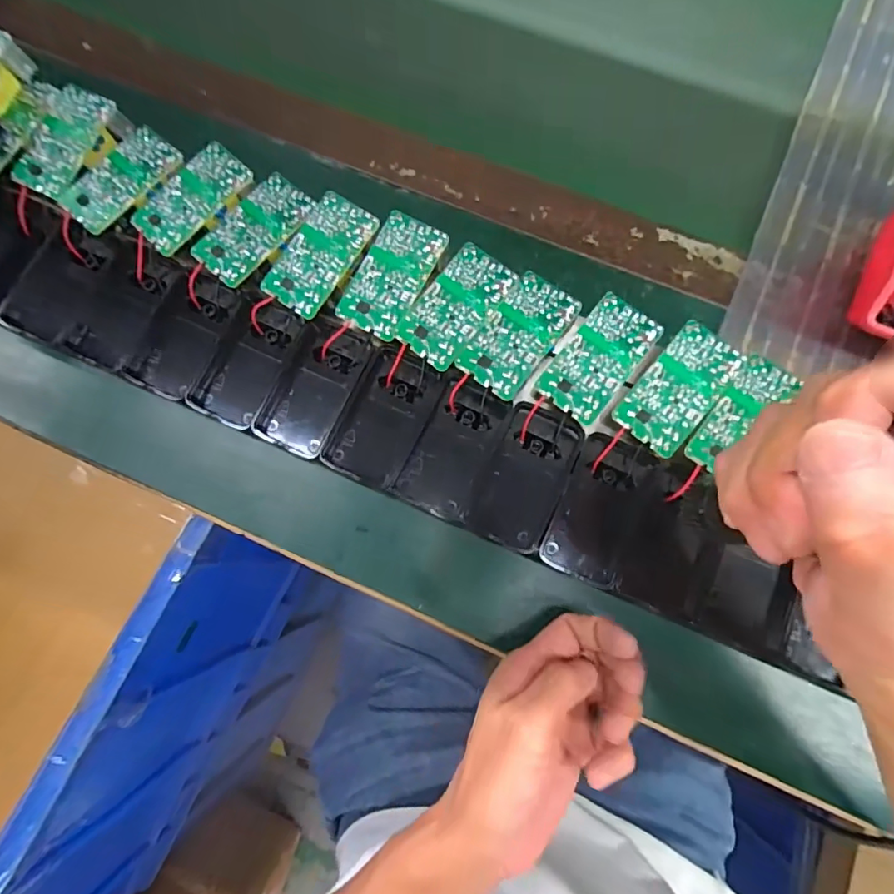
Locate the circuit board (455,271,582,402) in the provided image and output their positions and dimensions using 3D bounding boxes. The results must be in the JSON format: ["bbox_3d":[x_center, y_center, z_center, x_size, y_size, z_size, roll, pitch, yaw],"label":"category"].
[{"bbox_3d":[0.042,-0.066,0.296,0.041,0.006,0.074,37,80,9],"label":"circuit board"}]

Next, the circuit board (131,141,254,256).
[{"bbox_3d":[-0.158,-0.154,0.311,0.073,0.012,0.037,-43,80,-8],"label":"circuit board"}]

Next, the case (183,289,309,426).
[{"bbox_3d":[-0.124,-0.054,0.312,0.046,0.018,0.080,26,87,3],"label":"case"}]

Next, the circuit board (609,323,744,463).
[{"bbox_3d":[0.133,-0.033,0.290,0.041,0.015,0.073,40,81,9],"label":"circuit board"}]

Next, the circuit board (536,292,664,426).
[{"bbox_3d":[0.089,-0.052,0.294,0.040,0.012,0.074,37,80,9],"label":"circuit board"}]

